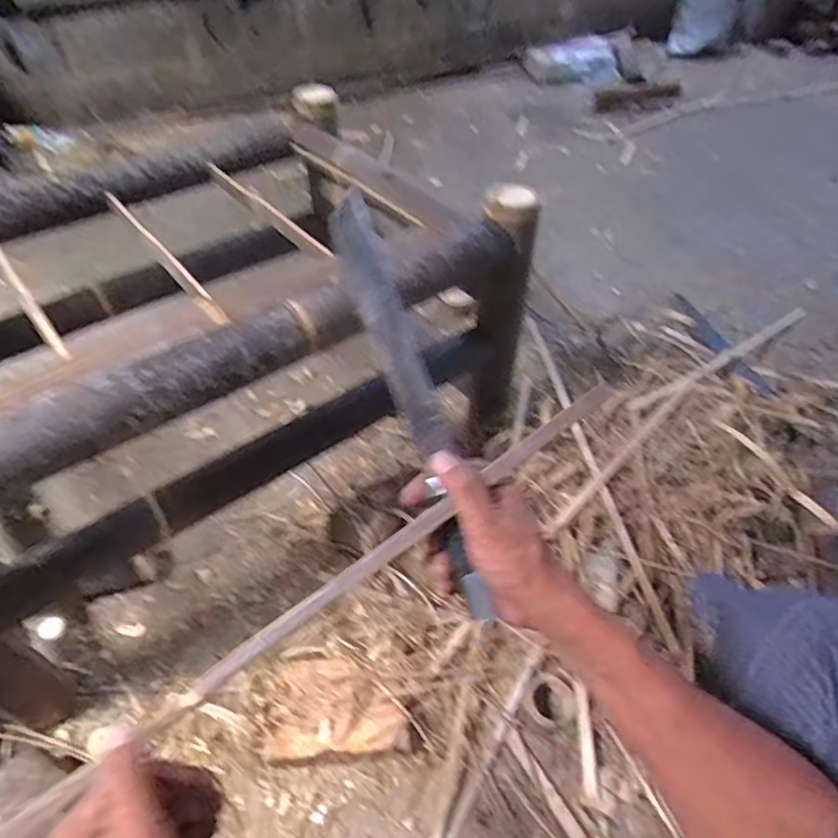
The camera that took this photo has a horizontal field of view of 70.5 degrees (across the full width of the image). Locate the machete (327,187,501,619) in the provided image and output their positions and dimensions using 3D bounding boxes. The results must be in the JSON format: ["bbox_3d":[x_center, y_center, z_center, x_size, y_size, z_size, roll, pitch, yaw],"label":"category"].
[{"bbox_3d":[-0.004,-0.010,0.444,0.031,0.030,0.321,-19,89,-17],"label":"machete"}]

